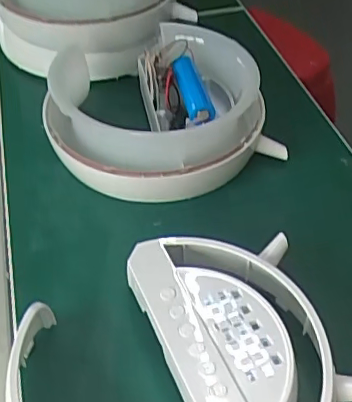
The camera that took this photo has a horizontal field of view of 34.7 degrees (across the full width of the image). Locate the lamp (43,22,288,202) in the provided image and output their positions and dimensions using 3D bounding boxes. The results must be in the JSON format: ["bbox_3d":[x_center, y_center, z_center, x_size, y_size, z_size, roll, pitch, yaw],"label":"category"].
[{"bbox_3d":[-0.014,-0.064,0.410,0.156,0.056,0.151,-13,46,-14],"label":"lamp"}]

